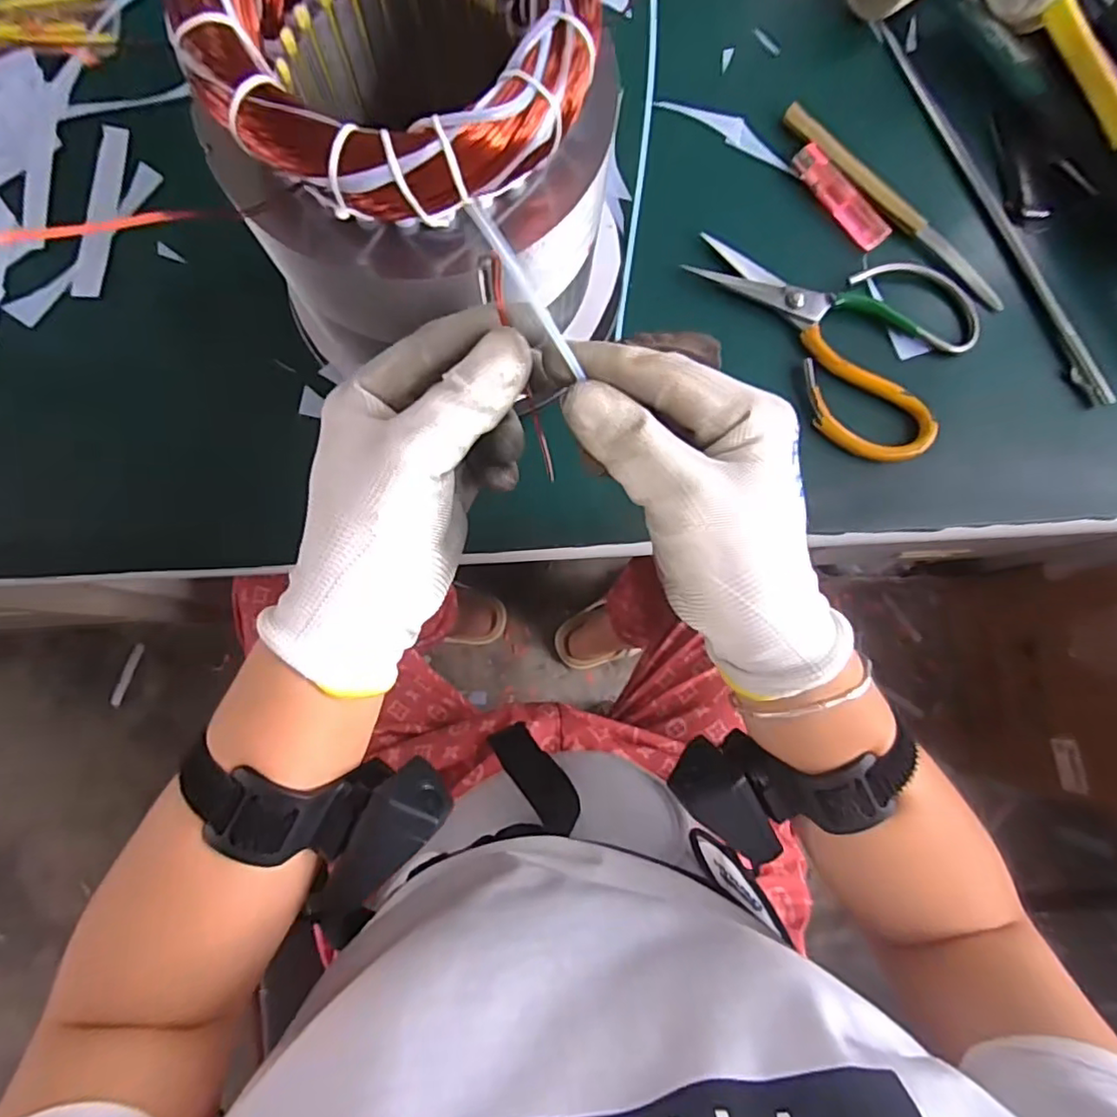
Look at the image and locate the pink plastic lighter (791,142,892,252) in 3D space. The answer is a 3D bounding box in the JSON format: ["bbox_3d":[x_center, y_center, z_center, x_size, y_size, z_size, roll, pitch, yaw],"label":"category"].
[{"bbox_3d":[0.181,-0.232,0.395,0.021,0.008,0.077,-39,86,-8],"label":"pink plastic lighter"}]

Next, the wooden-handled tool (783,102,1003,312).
[{"bbox_3d":[0.216,-0.228,0.397,0.184,0.010,0.016,44,82,3],"label":"wooden-handled tool"}]

